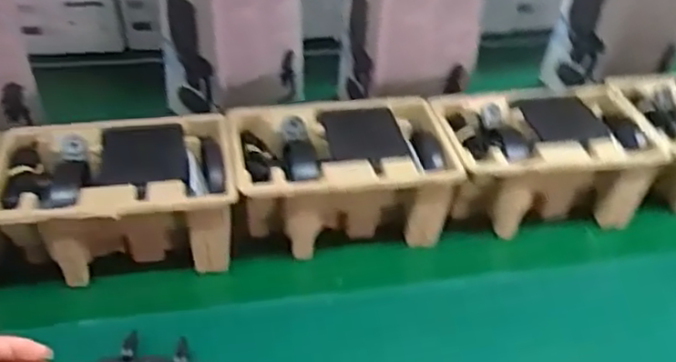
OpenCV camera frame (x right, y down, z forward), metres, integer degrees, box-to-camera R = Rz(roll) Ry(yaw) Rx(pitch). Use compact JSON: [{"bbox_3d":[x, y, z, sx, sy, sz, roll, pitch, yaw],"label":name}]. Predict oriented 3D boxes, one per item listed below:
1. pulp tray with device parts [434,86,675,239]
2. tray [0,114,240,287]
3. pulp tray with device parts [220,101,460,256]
[{"bbox_3d":[0.221,-0.018,0.765,0.223,0.114,0.148,-5,38,-12],"label":"pulp tray with device parts"},{"bbox_3d":[-0.220,0.019,0.691,0.219,0.104,0.151,-3,38,-10],"label":"tray"},{"bbox_3d":[-0.001,-0.002,0.728,0.221,0.107,0.148,-5,38,-12],"label":"pulp tray with device parts"}]

